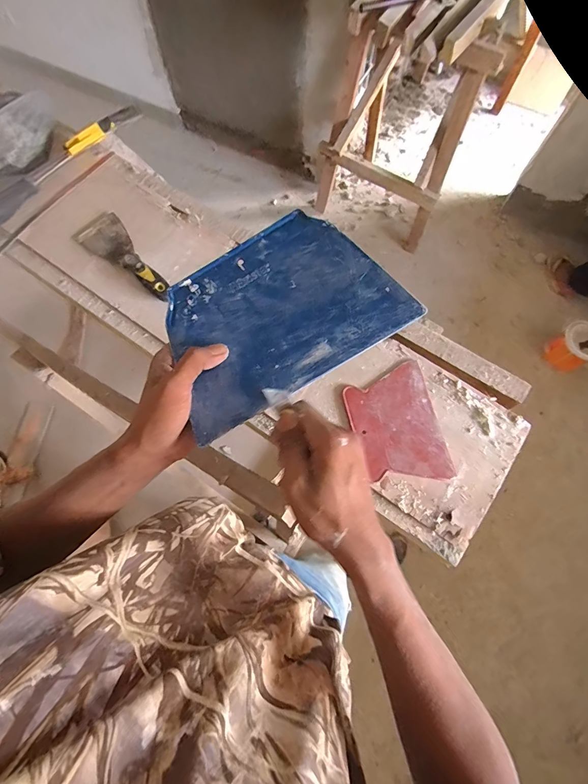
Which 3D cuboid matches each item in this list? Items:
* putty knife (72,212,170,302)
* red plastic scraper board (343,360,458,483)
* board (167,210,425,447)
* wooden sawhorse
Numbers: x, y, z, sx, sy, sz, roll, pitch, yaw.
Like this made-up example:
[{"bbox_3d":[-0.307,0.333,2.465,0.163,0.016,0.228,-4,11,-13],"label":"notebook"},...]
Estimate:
[{"bbox_3d":[-0.262,-0.216,0.585,0.207,0.023,0.071,41,76,12],"label":"putty knife"},{"bbox_3d":[0.141,0.046,0.514,0.116,0.008,0.160,-12,72,-4],"label":"red plastic scraper board"},{"bbox_3d":[-0.019,-0.070,0.326,0.203,0.004,0.144,-31,77,2],"label":"board"},{"bbox_3d":[0.448,-1.078,1.519,0.554,0.731,0.420,33,74,10],"label":"wooden sawhorse"}]

